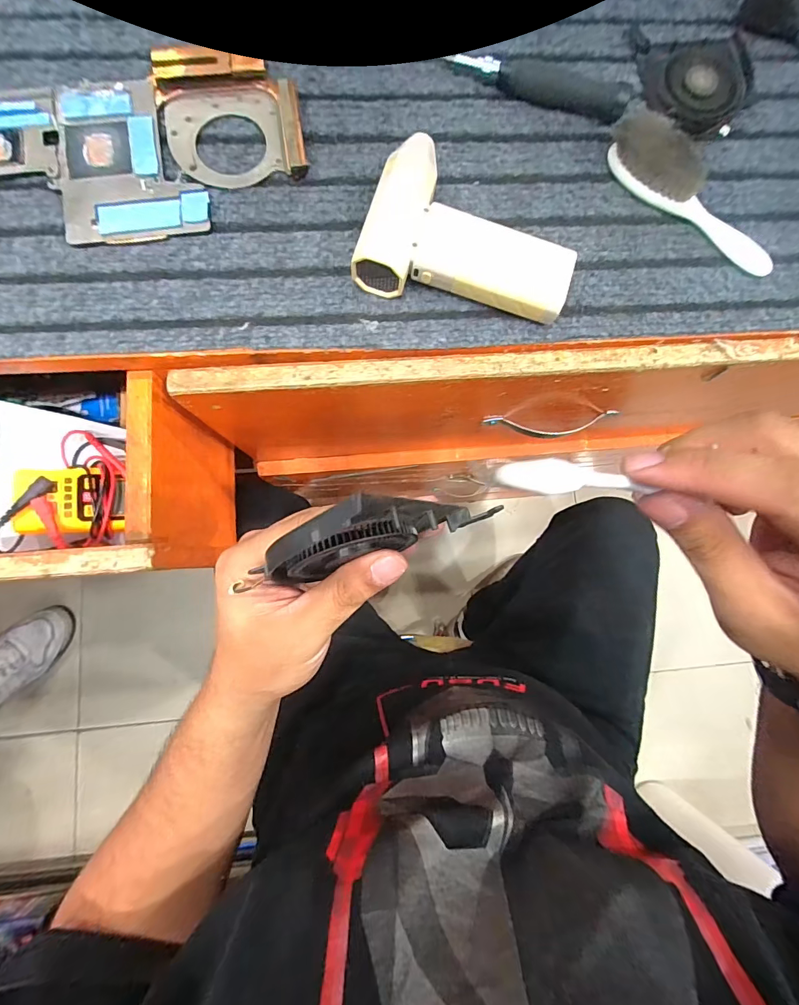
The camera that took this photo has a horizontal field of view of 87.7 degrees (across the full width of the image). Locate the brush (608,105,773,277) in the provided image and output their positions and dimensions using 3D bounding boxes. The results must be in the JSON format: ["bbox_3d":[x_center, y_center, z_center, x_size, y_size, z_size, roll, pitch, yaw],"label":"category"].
[{"bbox_3d":[0.213,-0.222,0.300,0.148,0.027,0.038,45,83,3],"label":"brush"}]

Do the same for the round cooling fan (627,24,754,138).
[{"bbox_3d":[0.230,-0.328,0.322,0.087,0.012,0.094,0,83,-3],"label":"round cooling fan"}]

